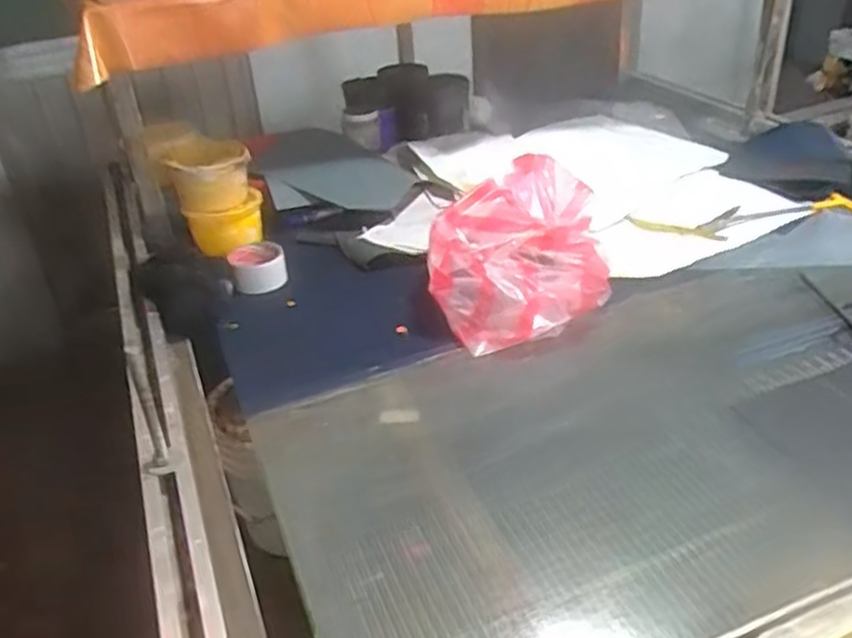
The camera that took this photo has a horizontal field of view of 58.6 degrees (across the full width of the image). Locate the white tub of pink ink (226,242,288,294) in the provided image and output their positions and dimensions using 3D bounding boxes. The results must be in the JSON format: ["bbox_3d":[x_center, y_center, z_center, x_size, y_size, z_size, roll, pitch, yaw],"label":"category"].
[{"bbox_3d":[-0.270,-0.087,1.215,0.081,0.053,0.095,-13,33,-12],"label":"white tub of pink ink"}]

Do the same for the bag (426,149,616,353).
[{"bbox_3d":[0.125,-0.088,1.049,0.246,0.168,0.220,-10,32,-8],"label":"bag"}]

